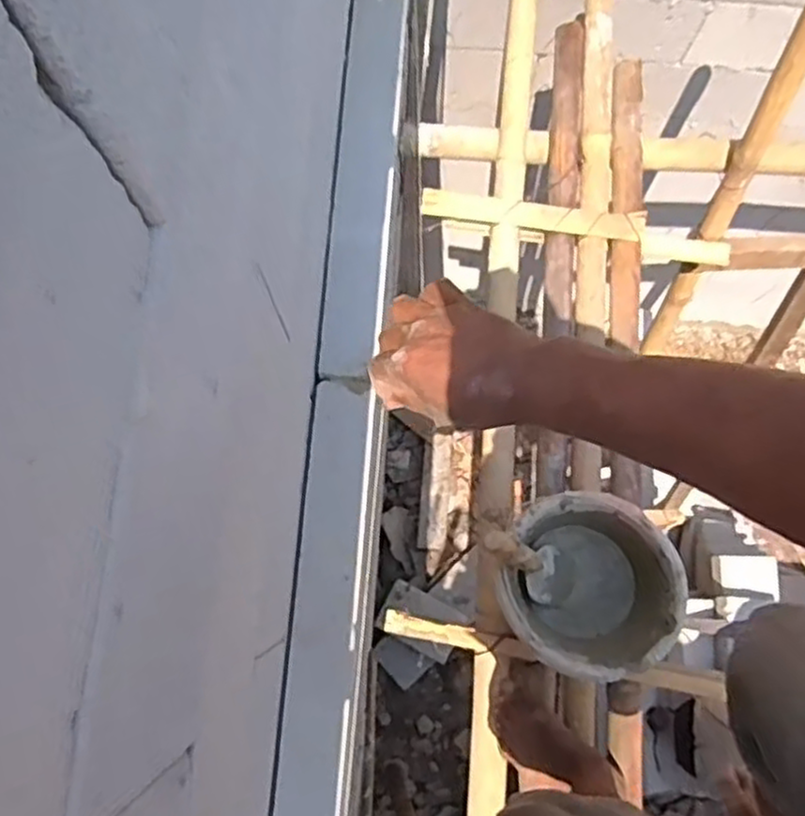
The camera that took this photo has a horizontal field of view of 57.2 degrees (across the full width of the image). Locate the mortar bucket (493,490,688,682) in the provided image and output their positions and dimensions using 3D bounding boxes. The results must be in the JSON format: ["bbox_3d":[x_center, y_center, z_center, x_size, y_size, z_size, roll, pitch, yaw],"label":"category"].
[{"bbox_3d":[0.261,0.265,1.093,0.263,0.160,0.232,33,79,5],"label":"mortar bucket"}]

